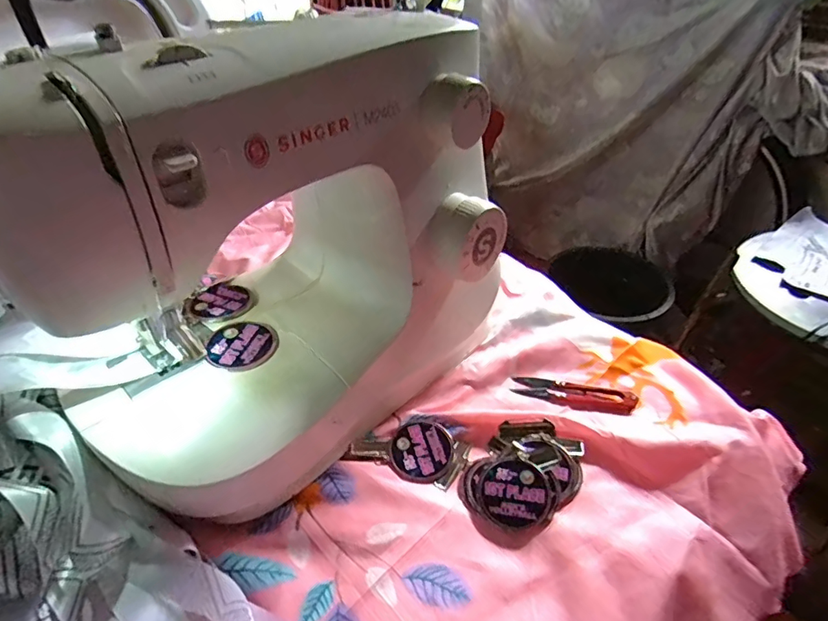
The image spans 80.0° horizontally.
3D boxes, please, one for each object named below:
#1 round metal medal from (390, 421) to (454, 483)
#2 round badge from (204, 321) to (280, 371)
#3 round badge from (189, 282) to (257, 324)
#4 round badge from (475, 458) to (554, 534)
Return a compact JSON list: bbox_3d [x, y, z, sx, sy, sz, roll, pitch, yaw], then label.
[{"bbox_3d":[0.006,0.108,0.385,0.049,0.004,0.049,1,42,-1],"label":"round metal medal"},{"bbox_3d":[-0.128,0.024,0.363,0.050,0.004,0.048,1,42,-1],"label":"round badge"},{"bbox_3d":[-0.157,-0.007,0.403,0.048,0.008,0.050,1,42,-1],"label":"round badge"},{"bbox_3d":[0.072,0.129,0.351,0.049,0.004,0.048,-6,54,8],"label":"round badge"}]

